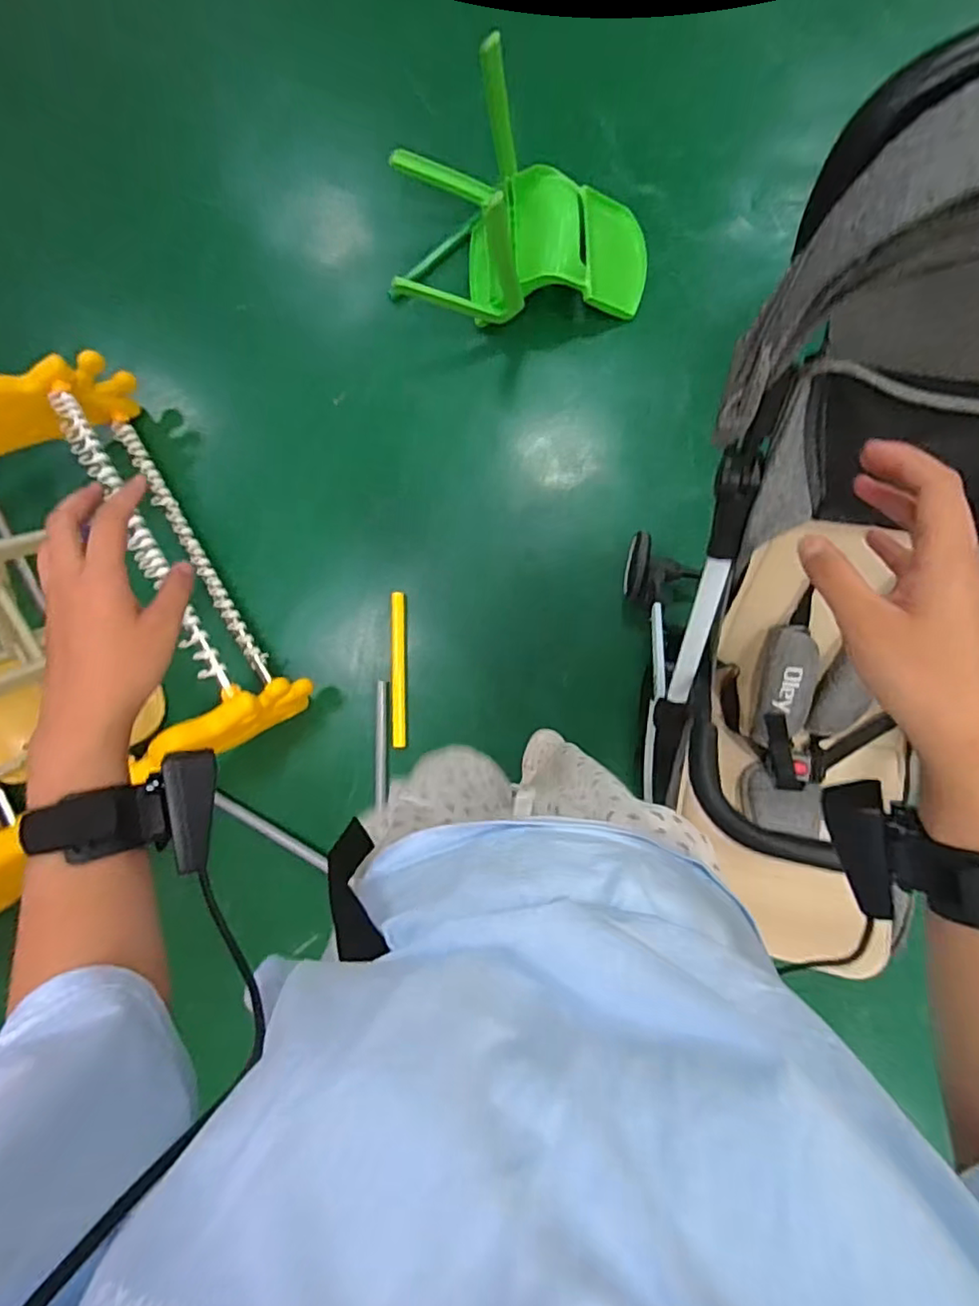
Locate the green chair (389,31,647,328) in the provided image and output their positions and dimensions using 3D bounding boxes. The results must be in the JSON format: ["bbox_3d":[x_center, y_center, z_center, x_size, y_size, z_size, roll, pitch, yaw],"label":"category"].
[{"bbox_3d":[0.073,-0.973,1.327,0.579,0.383,0.346,5,85,6],"label":"green chair"}]

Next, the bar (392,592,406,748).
[{"bbox_3d":[-0.216,0.038,1.411,0.035,0.017,0.362,-2,85,5],"label":"bar"}]

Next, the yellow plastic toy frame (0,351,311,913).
[{"bbox_3d":[-1.095,-0.039,1.316,0.973,0.384,0.996,-35,83,1],"label":"yellow plastic toy frame"}]

